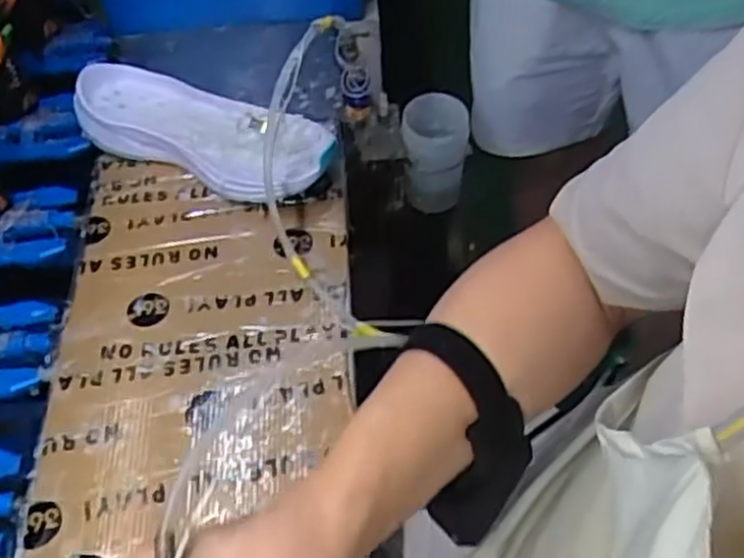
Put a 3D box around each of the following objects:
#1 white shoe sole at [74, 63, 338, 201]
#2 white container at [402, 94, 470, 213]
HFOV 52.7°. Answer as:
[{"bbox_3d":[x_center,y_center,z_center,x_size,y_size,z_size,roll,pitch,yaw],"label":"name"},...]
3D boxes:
[{"bbox_3d":[-0.155,-0.140,0.700,0.275,0.047,0.105,22,58,15],"label":"white shoe sole"},{"bbox_3d":[0.071,-0.142,0.856,0.076,0.125,0.067,1,55,1],"label":"white container"}]

